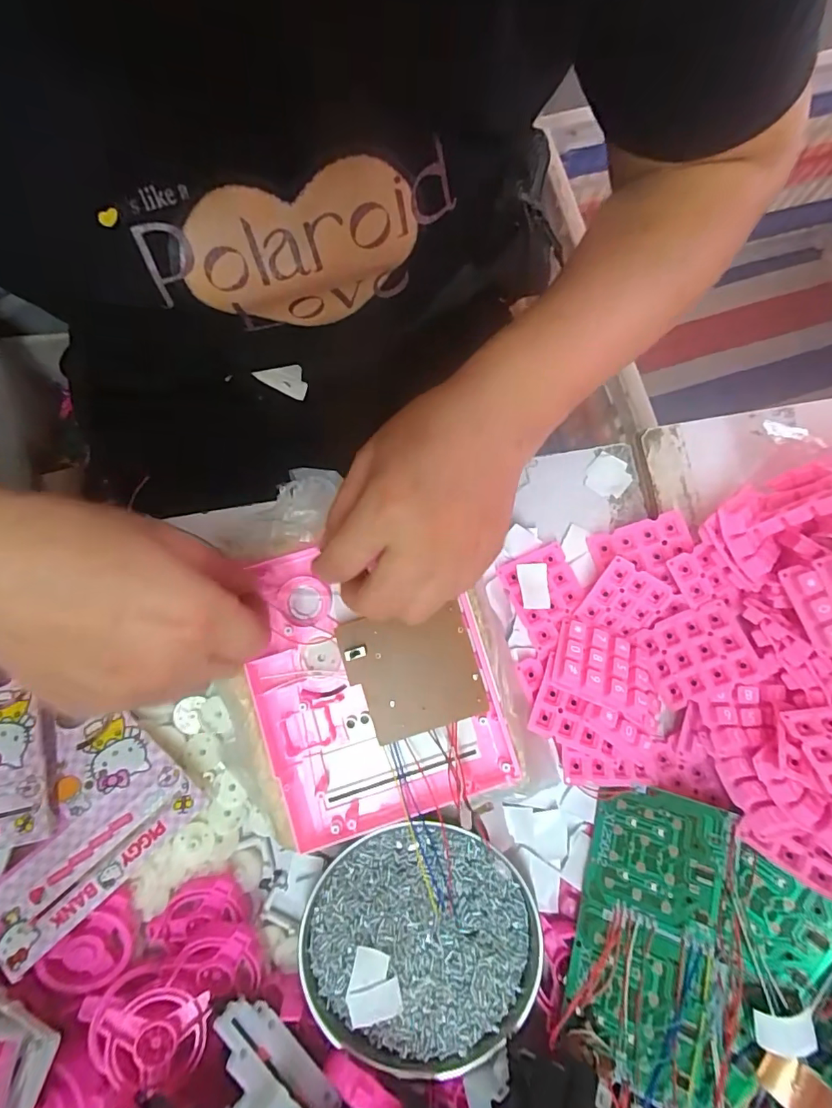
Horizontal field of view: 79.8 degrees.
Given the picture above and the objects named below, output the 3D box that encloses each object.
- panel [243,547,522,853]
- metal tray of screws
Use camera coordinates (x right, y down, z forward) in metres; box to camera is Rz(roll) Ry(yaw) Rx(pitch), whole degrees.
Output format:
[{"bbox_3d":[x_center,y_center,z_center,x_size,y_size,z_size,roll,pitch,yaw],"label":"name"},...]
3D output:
[{"bbox_3d":[-0.027,0.073,0.296,0.132,0.027,0.158,-16,75,-5],"label":"panel"},{"bbox_3d":[0.003,0.232,0.294,0.132,0.018,0.127,-18,83,-4],"label":"metal tray of screws"}]

